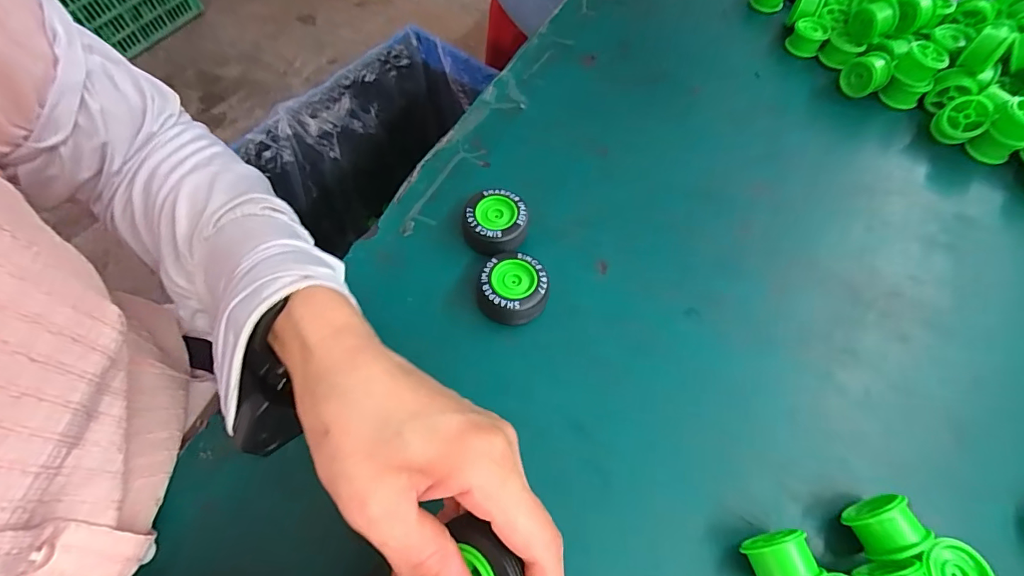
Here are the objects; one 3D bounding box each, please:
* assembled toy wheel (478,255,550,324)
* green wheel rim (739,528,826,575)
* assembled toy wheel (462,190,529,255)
[{"bbox_3d":[0.000,0.002,0.311,0.048,0.027,0.045,0,62,0],"label":"assembled toy wheel"},{"bbox_3d":[0.136,0.141,0.233,0.029,0.037,0.027,-8,62,-5],"label":"green wheel rim"},{"bbox_3d":[-0.012,-0.047,0.337,0.044,0.025,0.047,0,62,0],"label":"assembled toy wheel"}]

